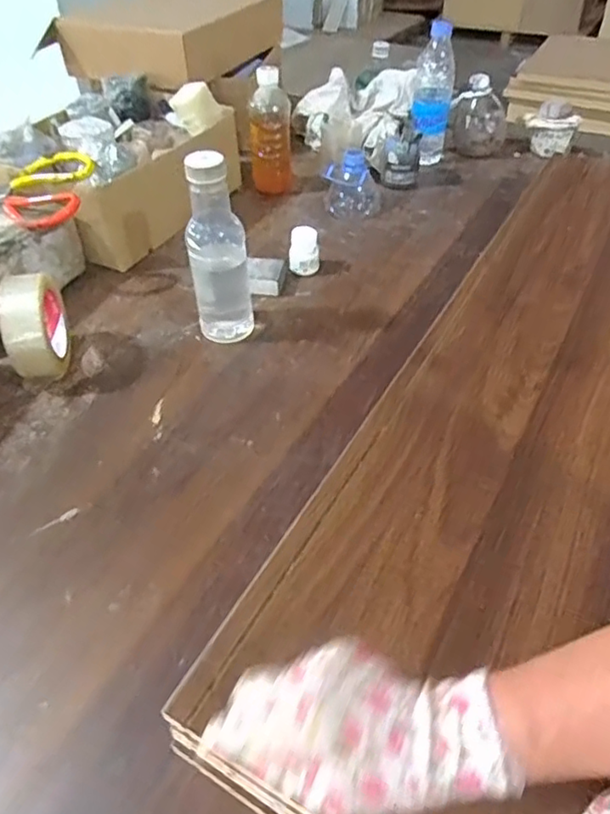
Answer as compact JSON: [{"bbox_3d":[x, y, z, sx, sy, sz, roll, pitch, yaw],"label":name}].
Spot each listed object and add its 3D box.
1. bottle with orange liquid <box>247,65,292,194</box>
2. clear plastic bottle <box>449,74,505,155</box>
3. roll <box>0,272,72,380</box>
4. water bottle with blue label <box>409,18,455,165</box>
[{"bbox_3d":[-0.055,-0.428,0.940,0.063,0.178,0.053,-1,44,3],"label":"bottle with orange liquid"},{"bbox_3d":[0.315,-0.528,1.079,0.099,0.125,0.099,8,45,11],"label":"clear plastic bottle"},{"bbox_3d":[-0.288,-0.088,0.646,0.045,0.106,0.112,-7,46,-8],"label":"roll"},{"bbox_3d":[0.217,-0.524,1.020,0.065,0.209,0.065,7,45,10],"label":"water bottle with blue label"}]

